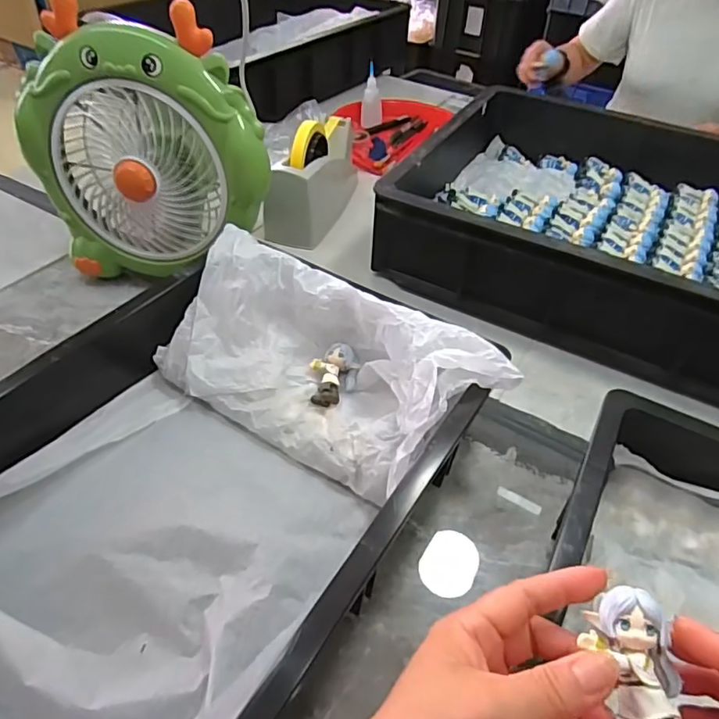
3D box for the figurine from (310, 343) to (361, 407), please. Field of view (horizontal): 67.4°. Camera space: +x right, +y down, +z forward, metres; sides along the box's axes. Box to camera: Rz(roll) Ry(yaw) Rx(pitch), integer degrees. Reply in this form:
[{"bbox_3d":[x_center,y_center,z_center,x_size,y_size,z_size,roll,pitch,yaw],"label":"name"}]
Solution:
[{"bbox_3d":[-0.022,0.013,0.501,0.042,0.027,0.057,4,45,0],"label":"figurine"}]

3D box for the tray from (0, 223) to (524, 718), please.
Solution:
[{"bbox_3d":[-0.127,0.082,0.401,0.319,0.114,0.409,29,50,23],"label":"tray"}]

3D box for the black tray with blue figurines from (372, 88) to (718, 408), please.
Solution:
[{"bbox_3d":[0.364,-0.160,0.684,0.582,0.125,0.406,23,48,18],"label":"black tray with blue figurines"}]

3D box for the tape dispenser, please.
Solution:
[{"bbox_3d":[-0.062,-0.266,0.766,0.073,0.129,0.215,14,46,10],"label":"tape dispenser"}]

